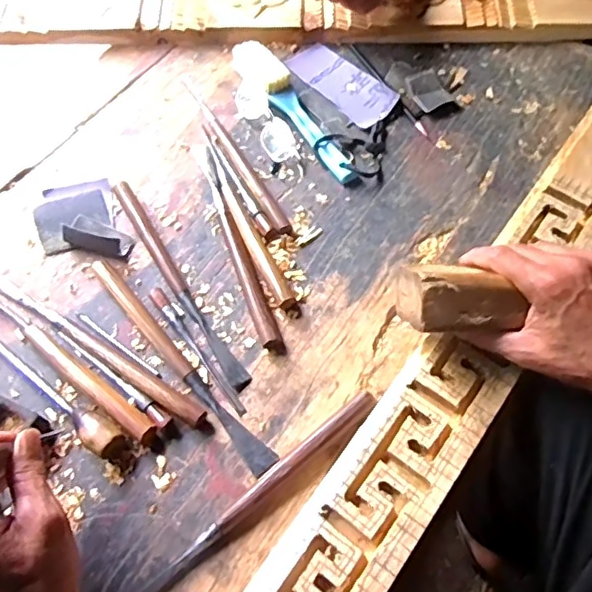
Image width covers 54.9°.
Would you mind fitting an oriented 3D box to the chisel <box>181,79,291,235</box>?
[{"bbox_3d":[-0.068,-0.159,0.633,0.018,0.011,0.247,-25,64,-13],"label":"chisel"}]

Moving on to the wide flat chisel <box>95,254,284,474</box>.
[{"bbox_3d":[-0.108,0.054,0.517,0.022,0.015,0.262,-37,67,-18],"label":"wide flat chisel"}]

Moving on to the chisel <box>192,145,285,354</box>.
[{"bbox_3d":[-0.063,-0.060,0.577,0.018,0.016,0.262,-18,62,-9],"label":"chisel"}]

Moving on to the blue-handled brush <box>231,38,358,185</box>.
[{"bbox_3d":[-0.002,-0.216,0.652,0.038,0.035,0.234,-31,65,-16],"label":"blue-handled brush"}]

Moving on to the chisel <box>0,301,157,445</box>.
[{"bbox_3d":[-0.208,0.057,0.510,0.222,0.016,0.020,35,67,18],"label":"chisel"}]

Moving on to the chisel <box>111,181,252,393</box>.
[{"bbox_3d":[-0.115,-0.017,0.552,0.018,0.019,0.254,-29,65,-15],"label":"chisel"}]

